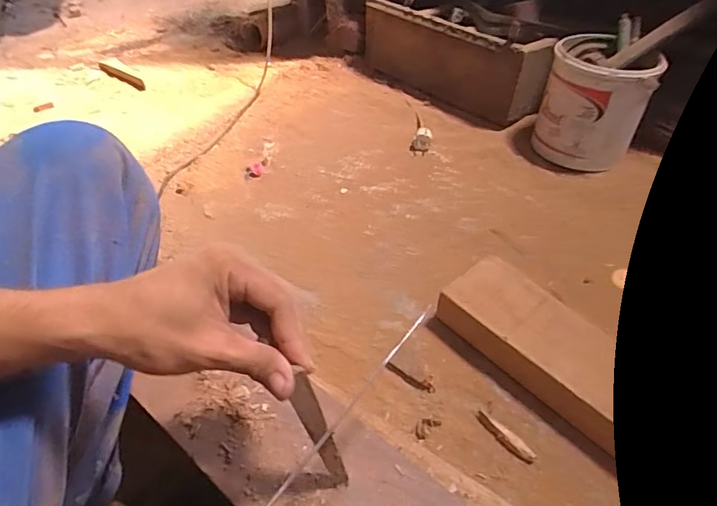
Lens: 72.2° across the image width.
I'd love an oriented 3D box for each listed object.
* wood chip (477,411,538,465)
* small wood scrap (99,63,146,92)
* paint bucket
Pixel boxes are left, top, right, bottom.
[{"bbox_3d":[0.170,0.216,0.575,0.016,0.014,0.075,-36,54,-28],"label":"wood chip"},{"bbox_3d":[-0.671,-0.501,1.388,0.261,0.022,0.028,32,55,30],"label":"small wood scrap"},{"bbox_3d":[0.438,-0.283,0.916,0.180,0.173,0.184,19,50,20],"label":"paint bucket"}]

